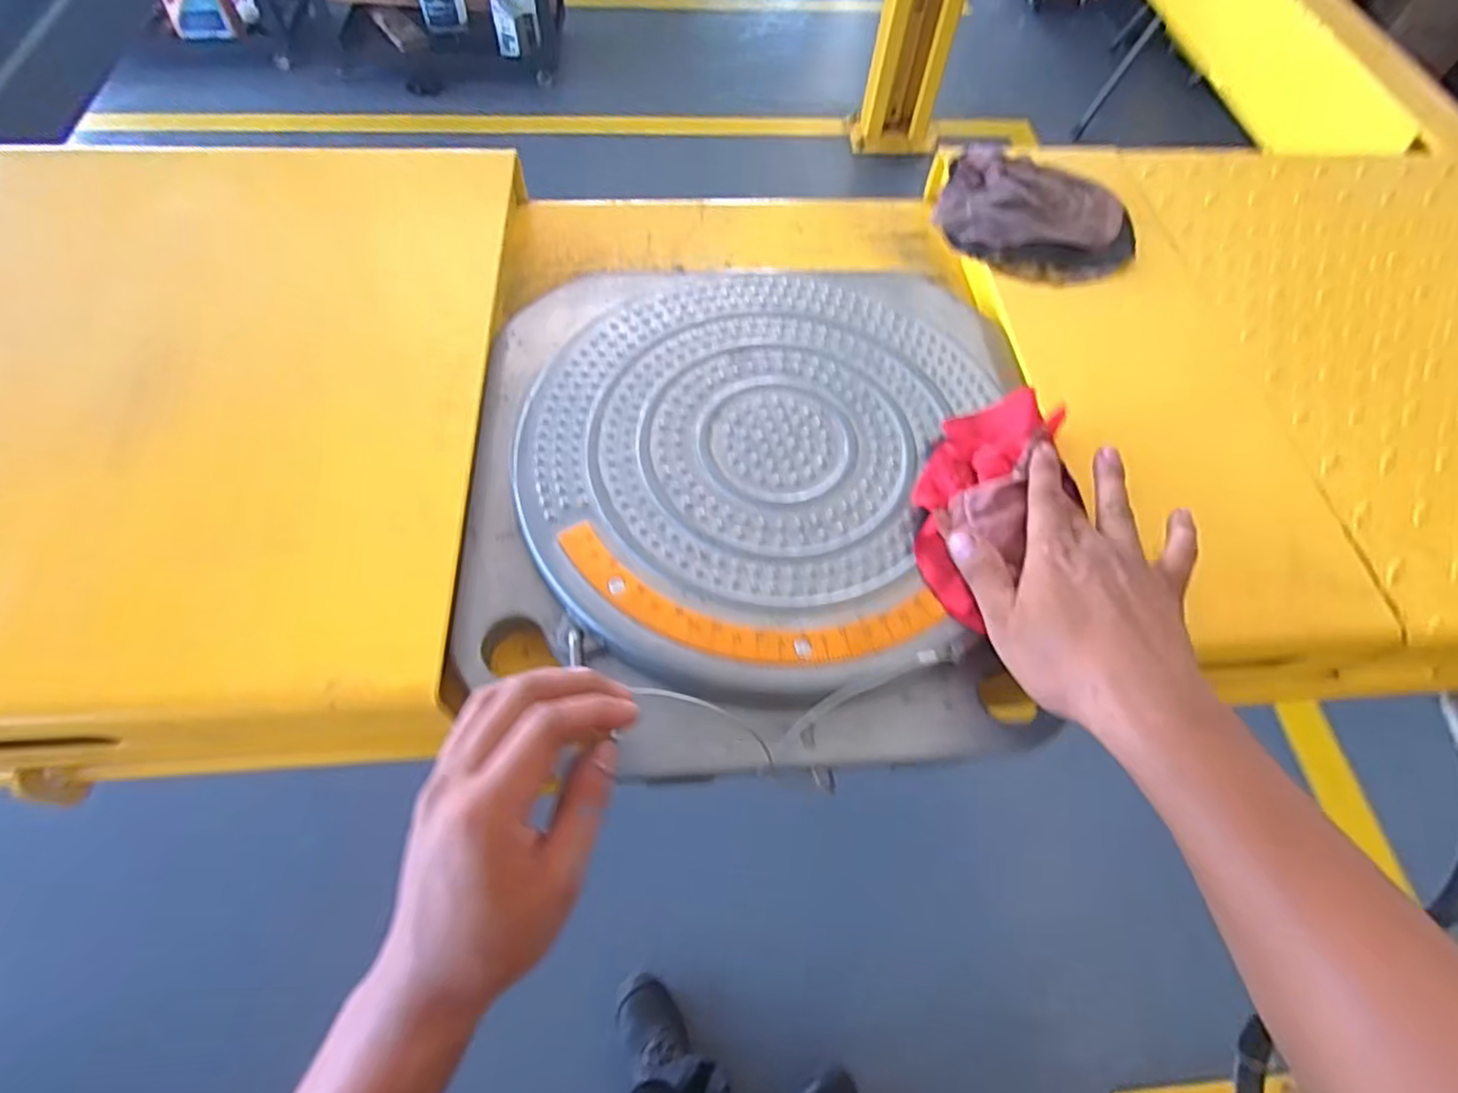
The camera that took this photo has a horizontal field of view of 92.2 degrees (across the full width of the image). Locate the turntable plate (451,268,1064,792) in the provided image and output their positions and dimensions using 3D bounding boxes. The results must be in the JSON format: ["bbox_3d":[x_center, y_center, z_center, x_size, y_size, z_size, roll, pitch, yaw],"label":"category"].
[{"bbox_3d":[0.016,-0.046,0.464,0.364,0.037,0.375,5,59,1],"label":"turntable plate"}]

